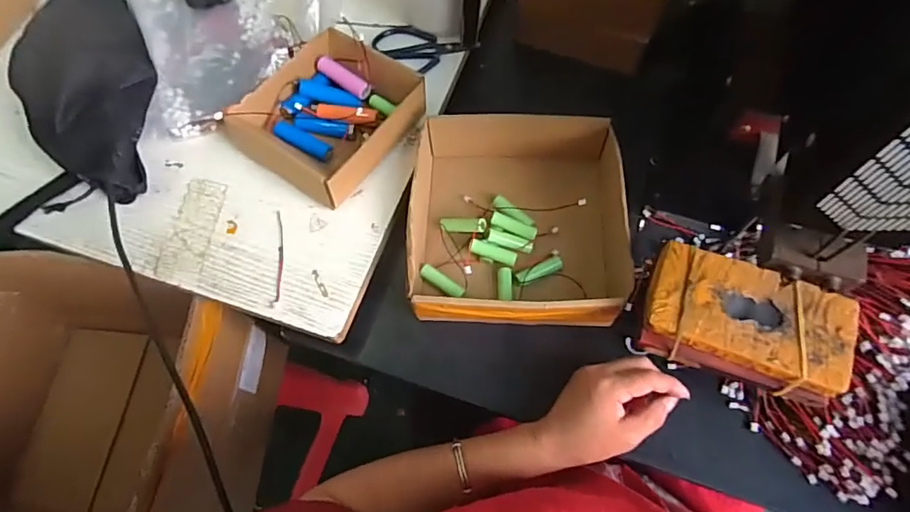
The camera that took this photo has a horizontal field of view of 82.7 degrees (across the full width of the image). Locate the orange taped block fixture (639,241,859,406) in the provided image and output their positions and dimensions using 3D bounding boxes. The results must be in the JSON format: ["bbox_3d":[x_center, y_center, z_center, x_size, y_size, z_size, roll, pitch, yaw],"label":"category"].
[{"bbox_3d":[0.231,0.051,0.413,0.146,0.031,0.088,18,69,10],"label":"orange taped block fixture"}]

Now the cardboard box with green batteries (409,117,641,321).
[{"bbox_3d":[0.060,-0.035,0.521,0.199,0.068,0.213,4,67,4],"label":"cardboard box with green batteries"}]

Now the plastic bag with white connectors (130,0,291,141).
[{"bbox_3d":[-0.295,-0.301,0.605,0.162,0.070,0.339,-15,67,-4],"label":"plastic bag with white connectors"}]

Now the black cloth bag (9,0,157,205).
[{"bbox_3d":[-0.367,-0.159,0.528,0.128,0.101,0.207,-26,68,-8],"label":"black cloth bag"}]

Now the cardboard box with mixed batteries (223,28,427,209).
[{"bbox_3d":[-0.129,-0.149,0.545,0.144,0.050,0.169,31,71,14],"label":"cardboard box with mixed batteries"}]

